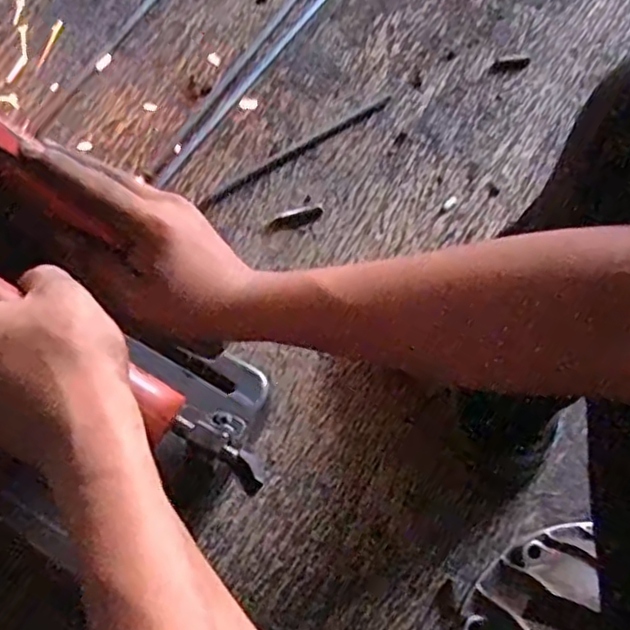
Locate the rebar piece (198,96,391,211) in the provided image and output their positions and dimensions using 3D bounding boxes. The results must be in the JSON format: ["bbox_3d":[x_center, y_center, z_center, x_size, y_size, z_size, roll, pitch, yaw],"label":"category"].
[{"bbox_3d":[-0.021,-0.208,0.834,0.283,0.008,0.013,-33,77,-10],"label":"rebar piece"}]

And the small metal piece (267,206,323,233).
[{"bbox_3d":[-0.024,-0.117,0.796,0.070,0.011,0.023,-20,75,-7],"label":"small metal piece"}]

